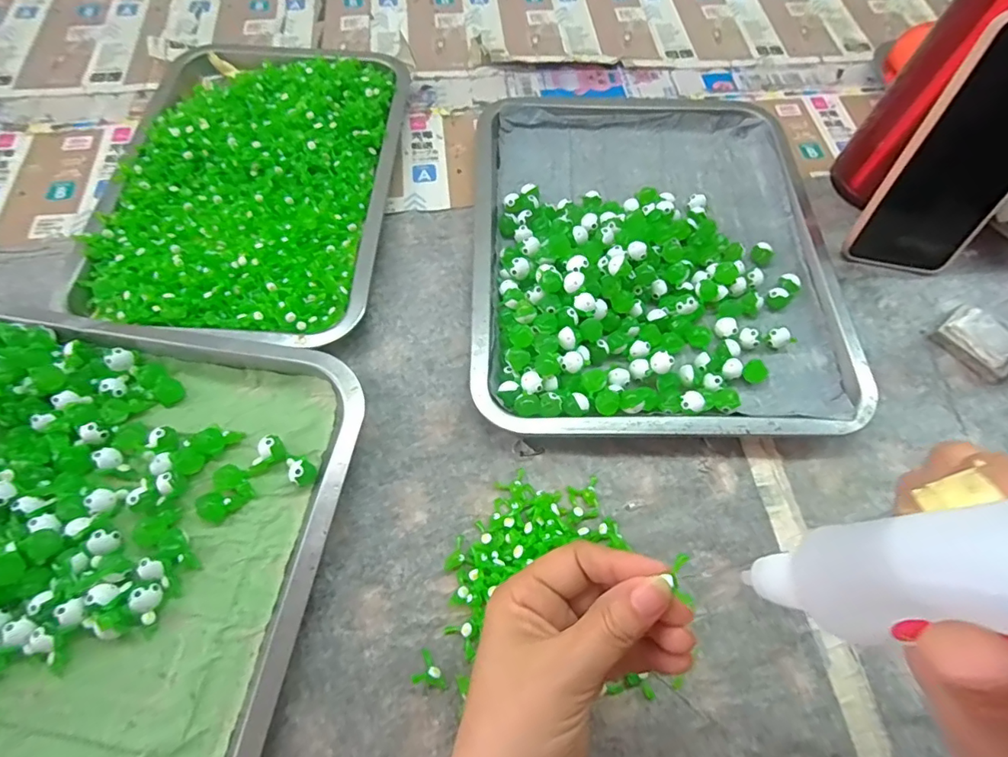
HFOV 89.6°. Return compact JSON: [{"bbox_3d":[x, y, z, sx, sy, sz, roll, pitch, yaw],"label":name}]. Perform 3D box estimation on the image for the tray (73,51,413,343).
[{"bbox_3d":[-0.195,-0.165,0.402,0.206,0.035,0.304,3,64,0],"label":"tray"}]

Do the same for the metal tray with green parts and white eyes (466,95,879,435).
[{"bbox_3d":[0.107,-0.106,0.385,0.261,0.032,0.308,1,64,-2],"label":"metal tray with green parts and white eyes"}]

